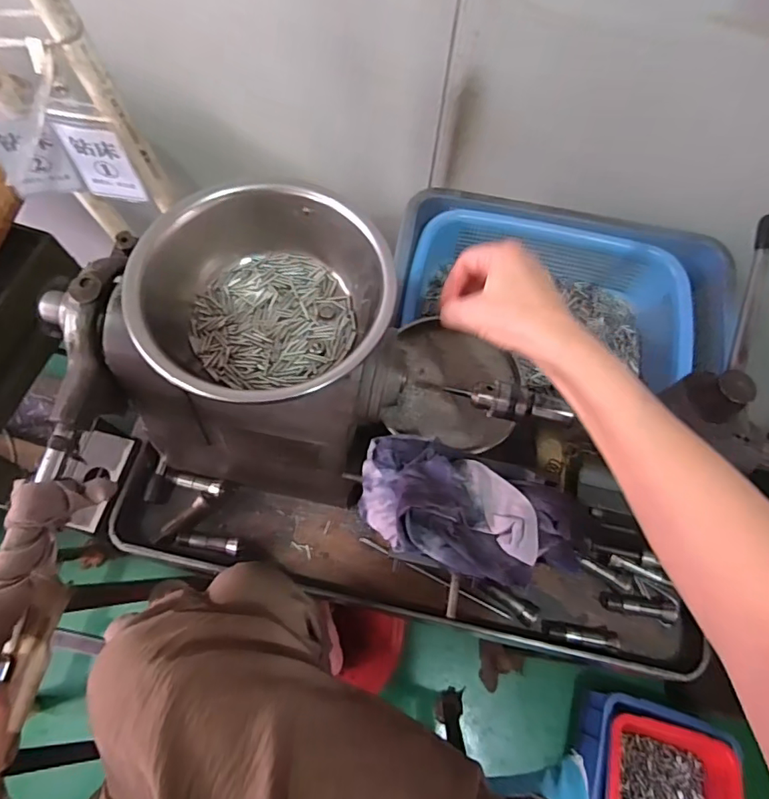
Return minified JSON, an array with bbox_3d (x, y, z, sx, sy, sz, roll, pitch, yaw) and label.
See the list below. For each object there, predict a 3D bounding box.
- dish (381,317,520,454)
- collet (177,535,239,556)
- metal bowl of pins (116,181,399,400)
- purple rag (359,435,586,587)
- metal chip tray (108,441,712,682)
[{"bbox_3d":[0.068,-0.015,0.517,0.121,0.019,0.127,14,67,4],"label":"dish"},{"bbox_3d":[-0.204,0.167,0.601,0.073,0.015,0.016,4,66,16],"label":"collet"},{"bbox_3d":[-0.085,-0.073,0.383,0.173,0.061,0.160,1,67,-2],"label":"metal bowl of pins"},{"bbox_3d":[0.065,0.086,0.414,0.174,0.057,0.097,16,68,5],"label":"purple rag"},{"bbox_3d":[0.027,0.178,0.618,0.678,0.055,0.157,11,67,2],"label":"metal chip tray"}]

